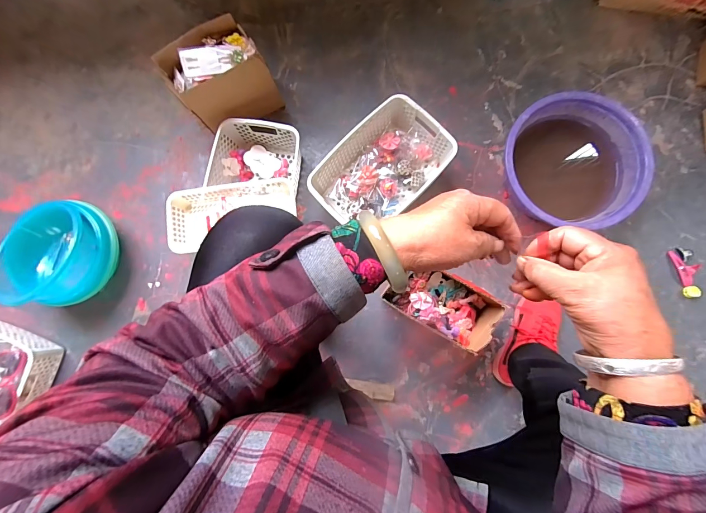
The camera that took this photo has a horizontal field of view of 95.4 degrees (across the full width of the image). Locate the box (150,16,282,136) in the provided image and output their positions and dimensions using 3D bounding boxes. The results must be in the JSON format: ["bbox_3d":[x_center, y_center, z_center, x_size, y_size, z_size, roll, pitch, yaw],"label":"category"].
[{"bbox_3d":[-0.290,-0.389,0.732,0.201,0.176,0.144,-29,84,-1],"label":"box"}]

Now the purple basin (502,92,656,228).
[{"bbox_3d":[0.469,-0.199,0.719,0.282,0.117,0.279,0,84,2],"label":"purple basin"}]

